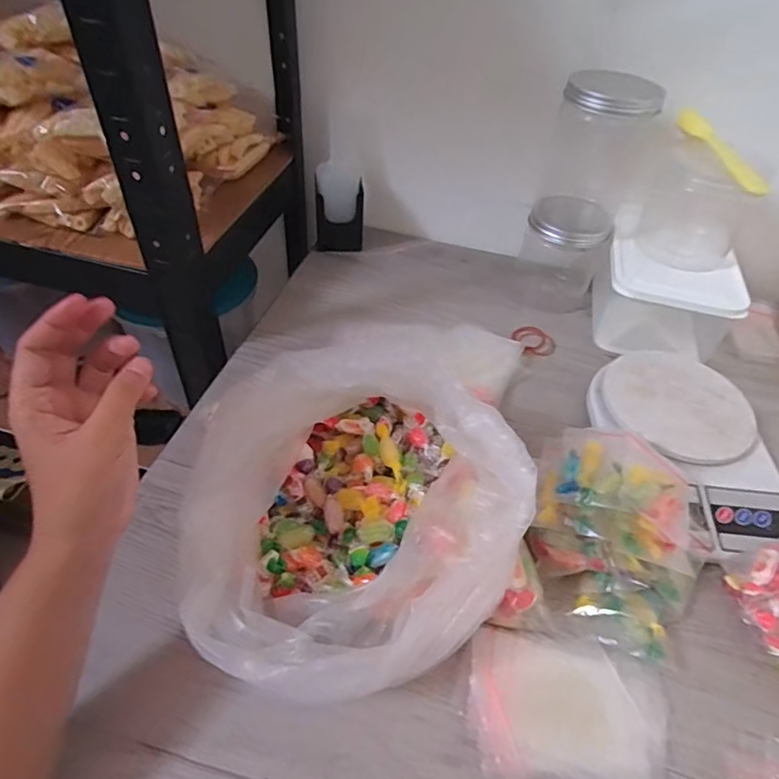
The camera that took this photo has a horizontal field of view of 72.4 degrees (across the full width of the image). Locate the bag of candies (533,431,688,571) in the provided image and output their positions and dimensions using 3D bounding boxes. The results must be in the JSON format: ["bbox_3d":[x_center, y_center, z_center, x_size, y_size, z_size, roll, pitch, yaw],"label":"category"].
[{"bbox_3d":[0.167,0.068,0.390,0.095,0.041,0.104,14,48,8],"label":"bag of candies"}]

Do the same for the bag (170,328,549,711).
[{"bbox_3d":[-0.015,0.083,0.353,0.186,0.126,0.232,27,51,20],"label":"bag"}]

